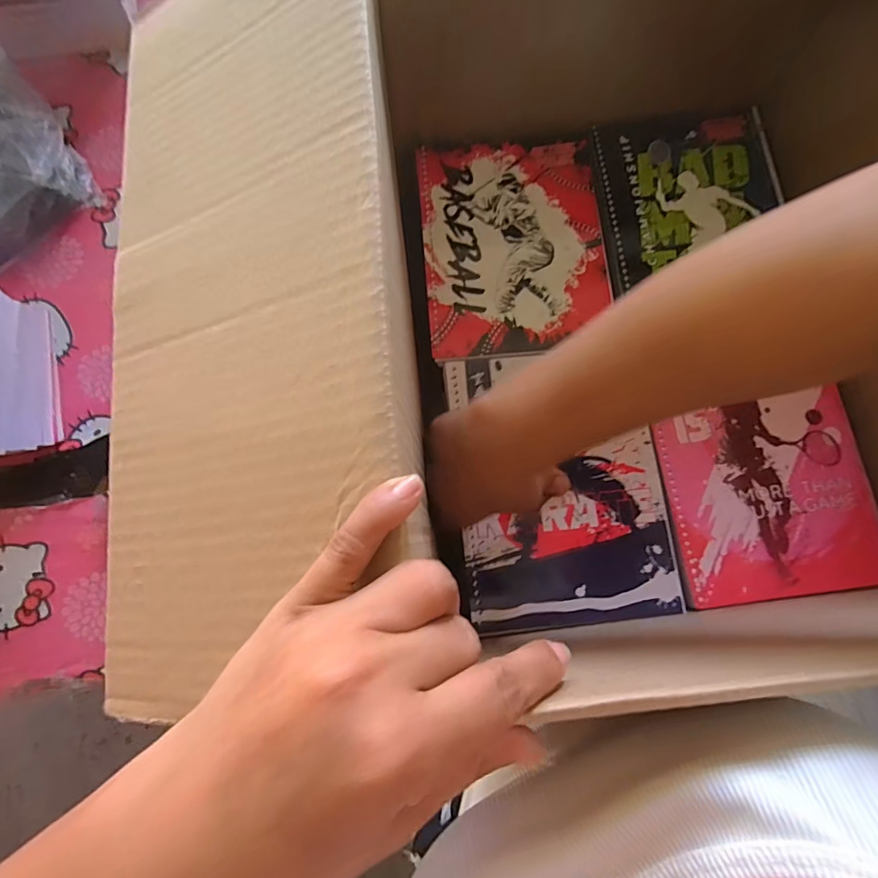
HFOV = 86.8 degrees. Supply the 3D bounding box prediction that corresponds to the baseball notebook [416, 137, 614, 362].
[{"bbox_3d":[0.062,-0.161,0.382,0.145,0.005,0.189,-4,78,0],"label":"baseball notebook"}]

